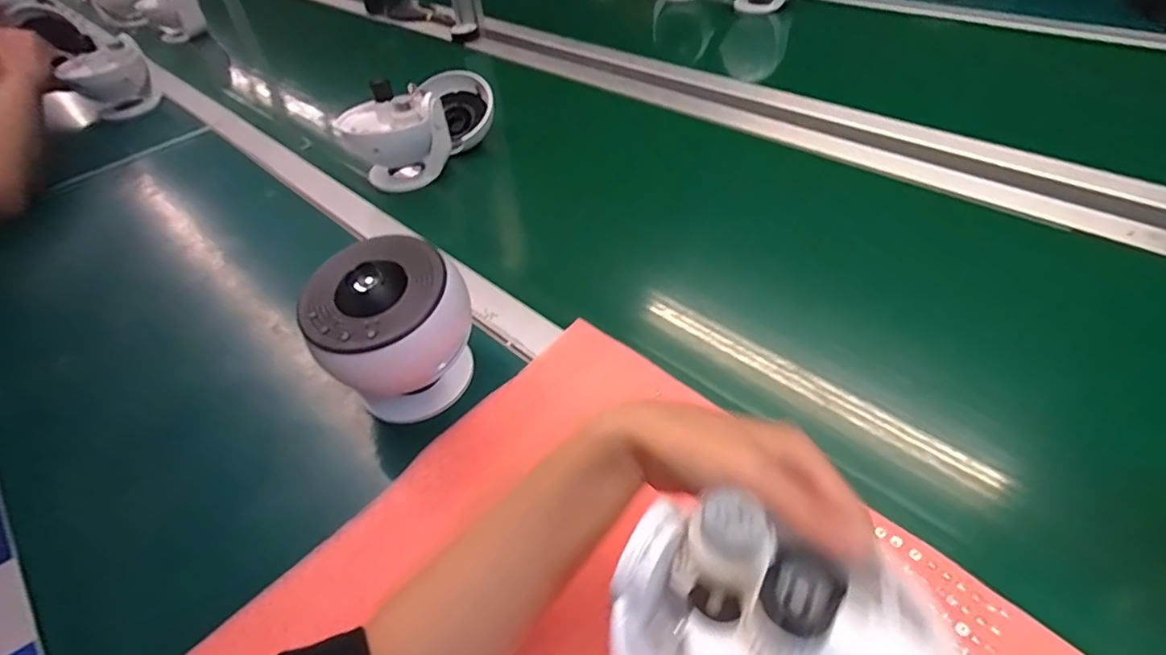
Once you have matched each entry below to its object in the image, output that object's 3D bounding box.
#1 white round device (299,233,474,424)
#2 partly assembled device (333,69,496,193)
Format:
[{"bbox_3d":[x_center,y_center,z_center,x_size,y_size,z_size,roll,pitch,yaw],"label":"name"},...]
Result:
[{"bbox_3d":[-0.137,0.009,0.414,0.107,0.116,0.089,-33,51,-23],"label":"white round device"},{"bbox_3d":[-0.199,-0.259,0.691,0.174,0.104,0.143,-15,46,-8],"label":"partly assembled device"}]

